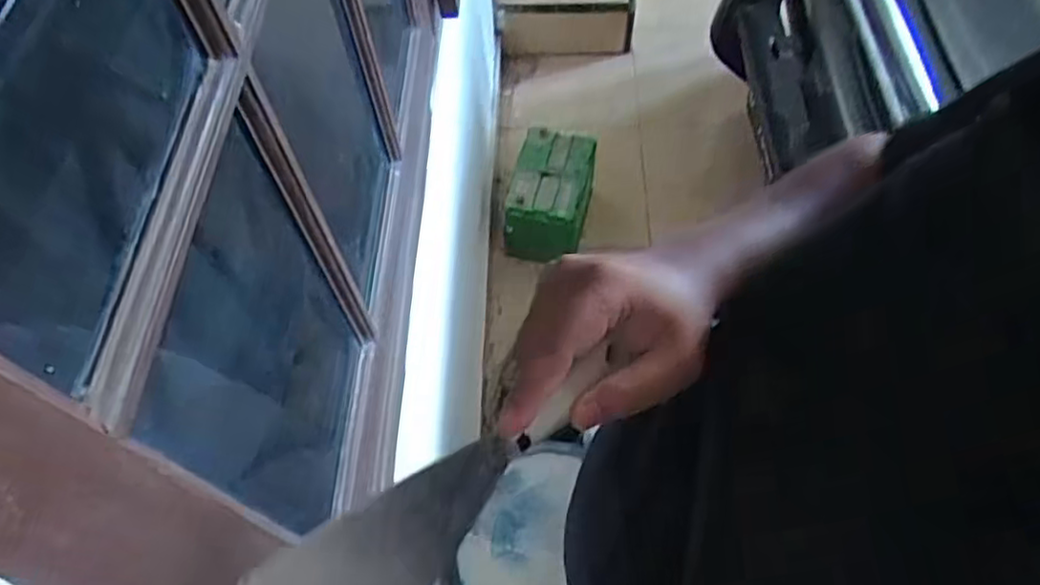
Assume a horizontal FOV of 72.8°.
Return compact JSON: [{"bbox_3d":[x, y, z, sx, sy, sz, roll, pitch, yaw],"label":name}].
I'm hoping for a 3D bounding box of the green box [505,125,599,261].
[{"bbox_3d":[0.074,-0.218,1.612,0.158,0.181,0.271,12,61,9],"label":"green box"}]

